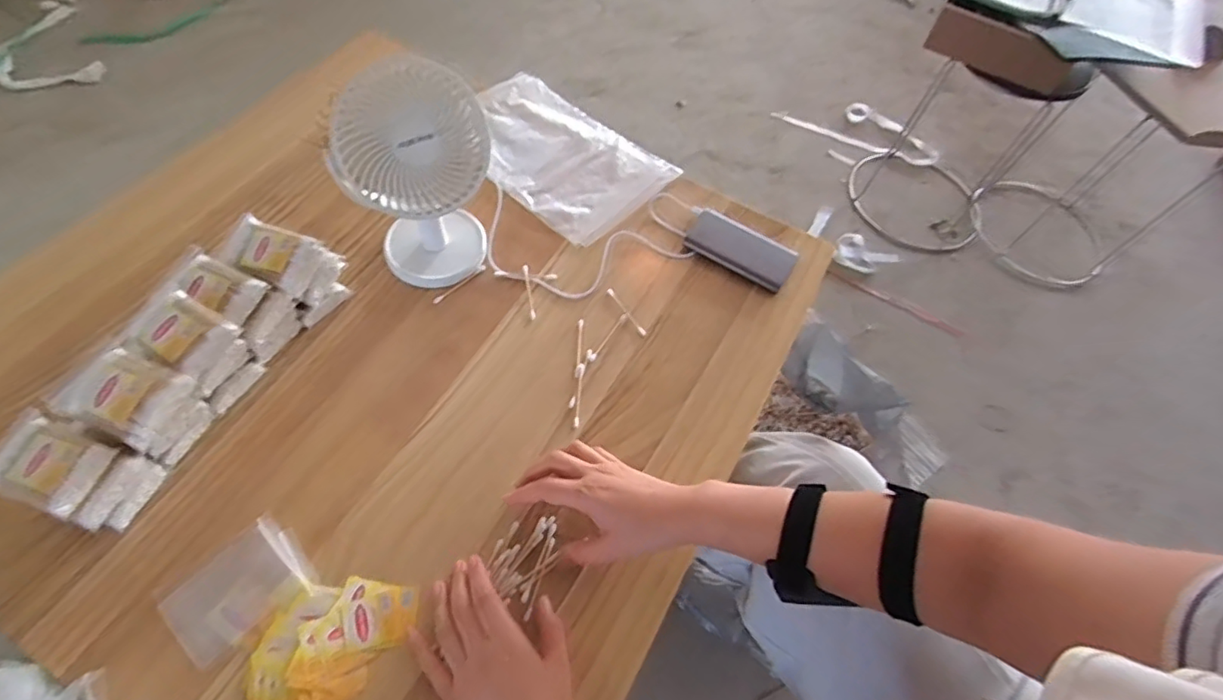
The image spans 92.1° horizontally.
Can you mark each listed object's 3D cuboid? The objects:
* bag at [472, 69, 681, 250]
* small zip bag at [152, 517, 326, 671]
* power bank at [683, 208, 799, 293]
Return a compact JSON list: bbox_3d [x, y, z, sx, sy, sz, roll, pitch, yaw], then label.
[{"bbox_3d":[-0.082,-0.271,0.808,0.297,0.016,0.195,38,62,16],"label":"bag"},{"bbox_3d":[-0.313,0.203,0.500,0.106,0.008,0.086,-39,70,-25],"label":"small zip bag"},{"bbox_3d":[0.161,-0.126,0.735,0.131,0.010,0.073,33,61,13],"label":"power bank"}]

